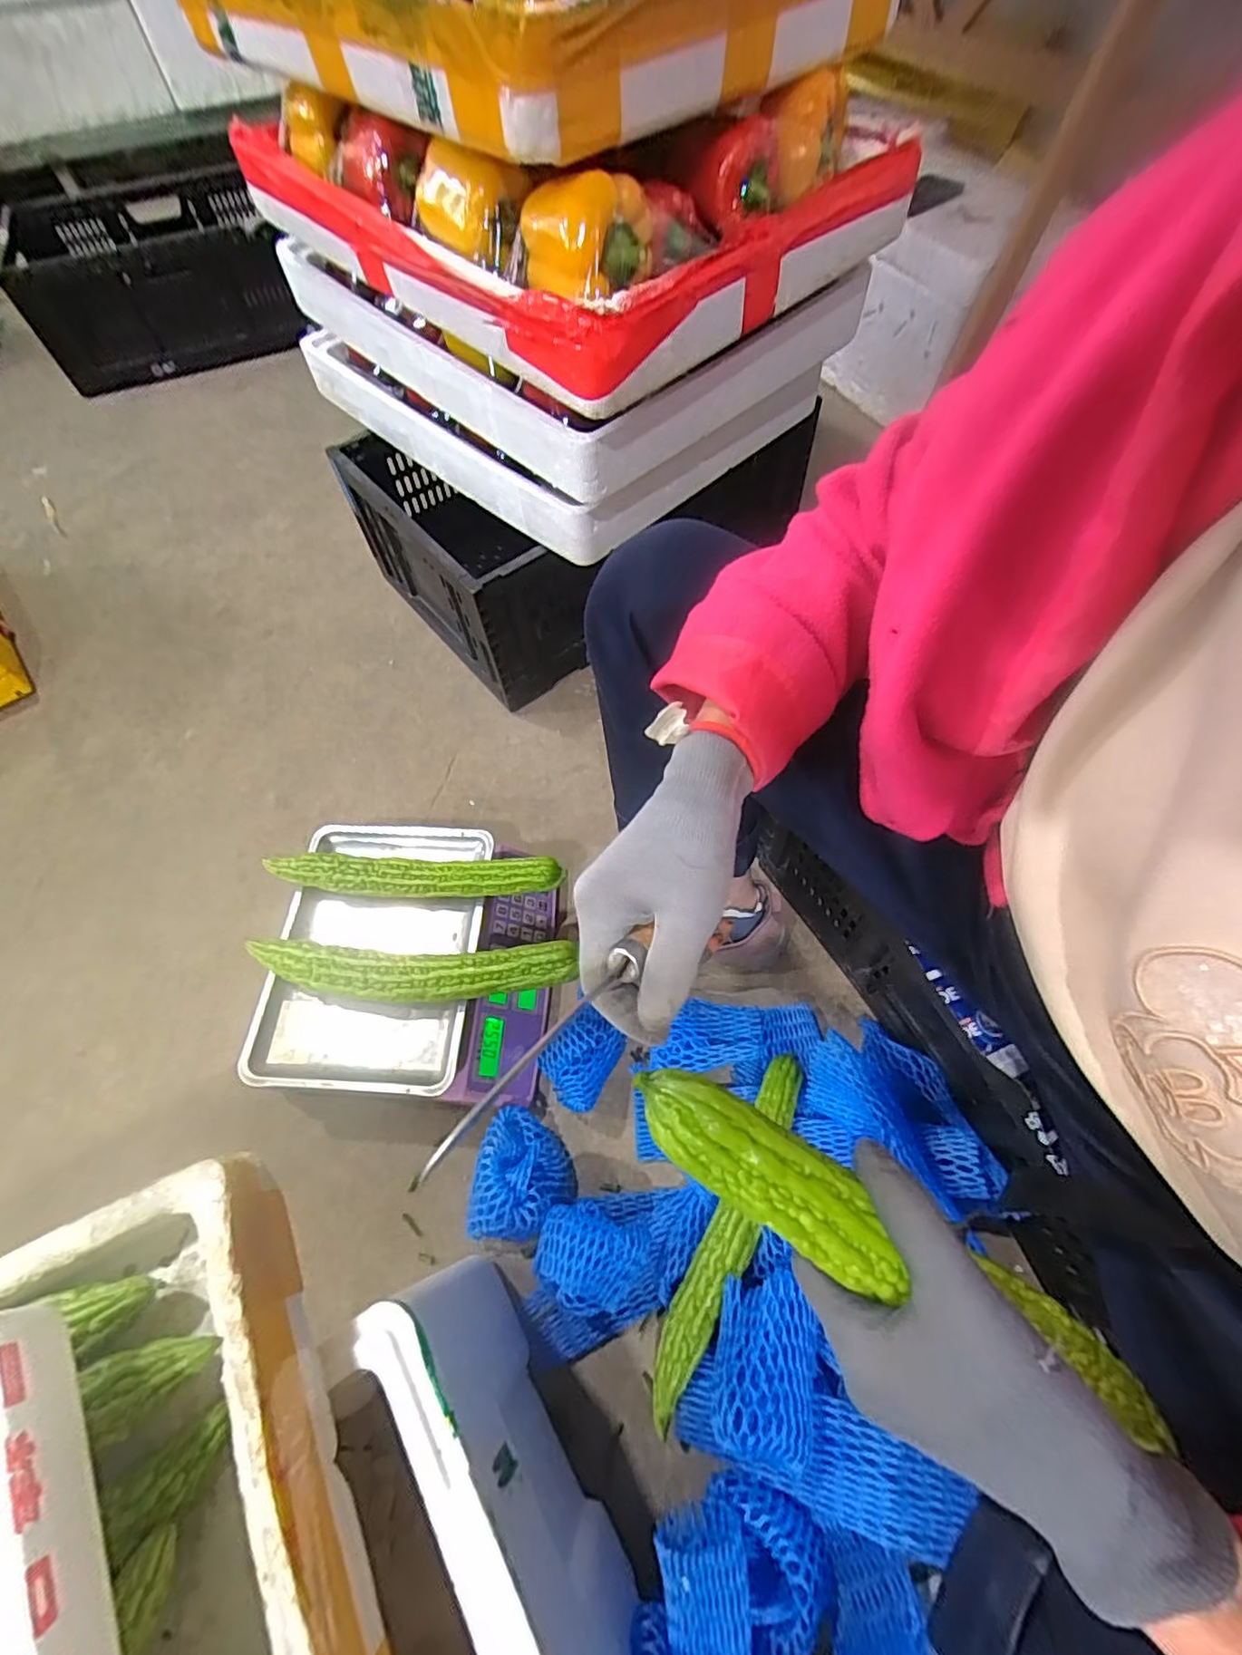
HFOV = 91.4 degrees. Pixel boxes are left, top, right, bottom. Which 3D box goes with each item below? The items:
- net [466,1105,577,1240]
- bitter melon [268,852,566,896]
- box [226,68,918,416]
[{"bbox_3d":[-0.091,0.328,0.573,0.084,0.073,0.115,0,64,0],"label":"net"},{"bbox_3d":[-0.212,0.047,0.617,0.302,0.037,0.035,2,61,3],"label":"bitter melon"},{"bbox_3d":[-0.034,-0.662,0.611,0.489,0.123,0.476,38,69,20],"label":"box"}]

